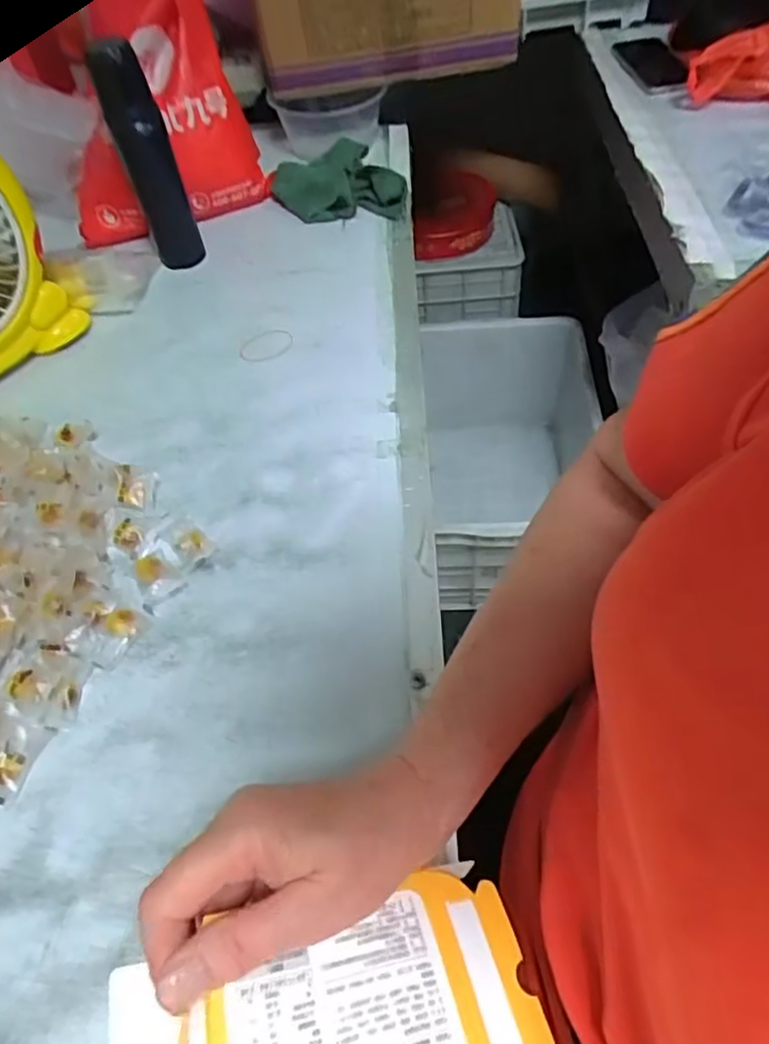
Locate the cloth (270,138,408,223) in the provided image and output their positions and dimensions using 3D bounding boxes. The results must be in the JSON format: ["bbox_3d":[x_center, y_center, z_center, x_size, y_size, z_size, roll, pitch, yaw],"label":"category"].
[{"bbox_3d":[-0.054,-0.416,0.808,0.133,0.048,0.134,-26,57,-15],"label":"cloth"}]

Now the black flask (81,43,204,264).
[{"bbox_3d":[-0.252,-0.388,0.690,0.047,0.204,0.053,-30,58,-18],"label":"black flask"}]

